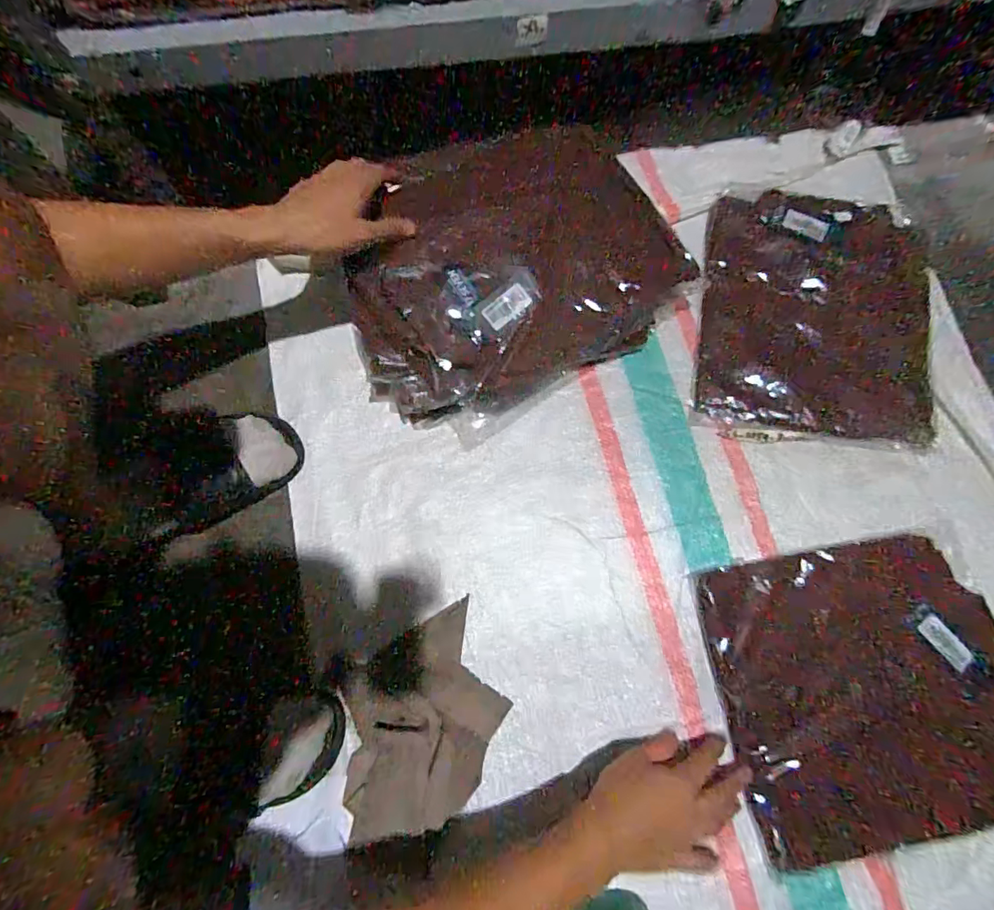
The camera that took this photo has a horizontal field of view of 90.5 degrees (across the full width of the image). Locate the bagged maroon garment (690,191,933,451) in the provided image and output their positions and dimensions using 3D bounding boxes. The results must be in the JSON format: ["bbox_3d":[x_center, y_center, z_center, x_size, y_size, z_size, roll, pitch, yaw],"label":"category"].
[{"bbox_3d":[0.377,-0.166,0.592,0.264,0.042,0.311,7,72,2],"label":"bagged maroon garment"}]

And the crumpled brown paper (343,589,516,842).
[{"bbox_3d":[-0.076,0.256,0.468,0.168,0.020,0.156,-29,74,-9],"label":"crumpled brown paper"}]

